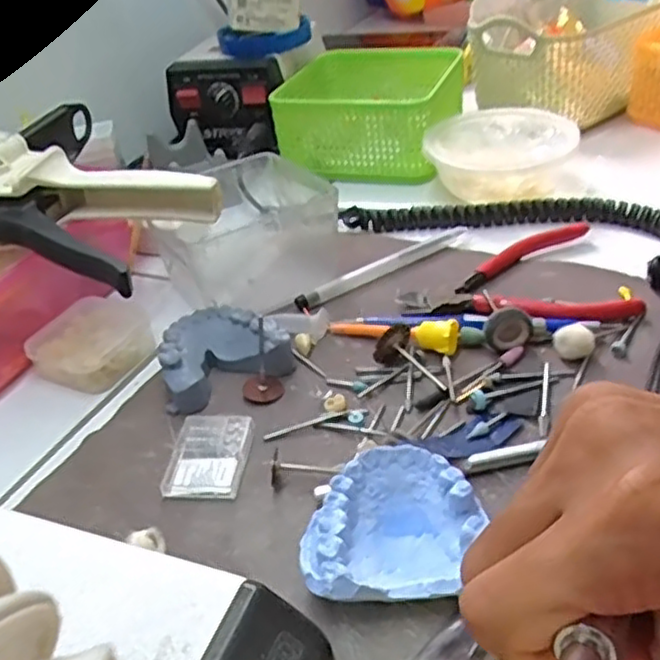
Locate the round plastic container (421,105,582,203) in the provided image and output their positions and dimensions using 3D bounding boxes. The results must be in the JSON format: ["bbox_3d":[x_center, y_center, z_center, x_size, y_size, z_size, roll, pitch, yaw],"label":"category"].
[{"bbox_3d":[0.125,-0.127,0.511,0.098,0.045,0.098,-4,38,3],"label":"round plastic container"}]

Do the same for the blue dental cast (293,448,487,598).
[{"bbox_3d":[0.024,0.078,0.263,0.054,0.029,0.064,16,43,26],"label":"blue dental cast"}]

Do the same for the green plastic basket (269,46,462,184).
[{"bbox_3d":[0.036,-0.185,0.585,0.127,0.056,0.134,9,40,18],"label":"green plastic basket"}]

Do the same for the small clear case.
[{"bbox_3d":[-0.056,0.057,0.323,0.035,0.007,0.045,1,38,8],"label":"small clear case"}]

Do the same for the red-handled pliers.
[{"bbox_3d":[0.126,-0.038,0.417,0.106,0.012,0.113,8,40,17],"label":"red-handled pliers"}]

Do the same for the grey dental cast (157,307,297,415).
[{"bbox_3d":[-0.057,0.009,0.371,0.066,0.022,0.053,-16,39,-13],"label":"grey dental cast"}]

